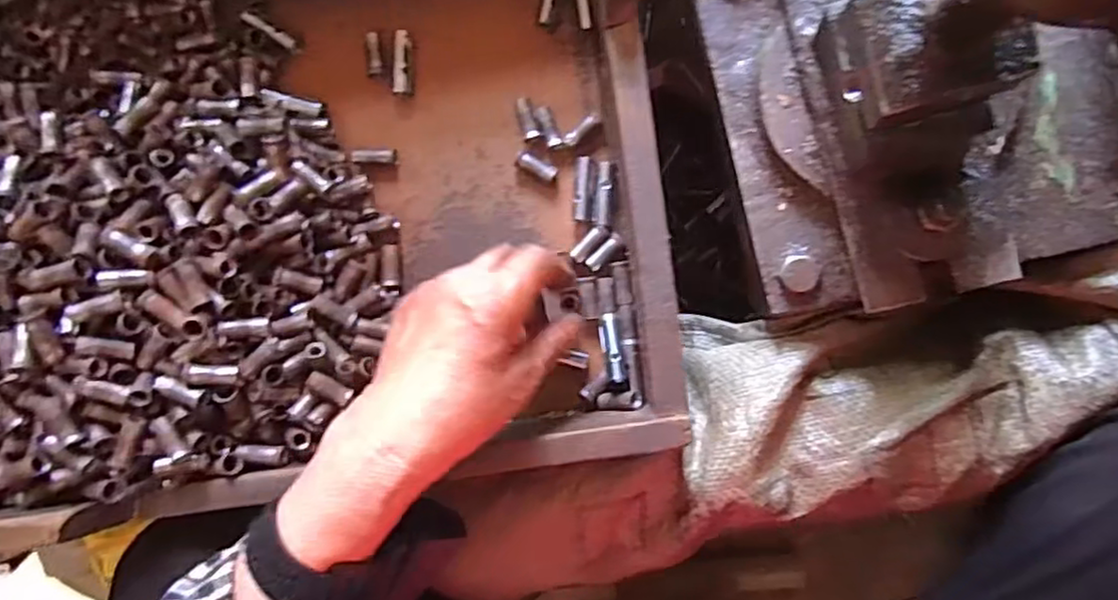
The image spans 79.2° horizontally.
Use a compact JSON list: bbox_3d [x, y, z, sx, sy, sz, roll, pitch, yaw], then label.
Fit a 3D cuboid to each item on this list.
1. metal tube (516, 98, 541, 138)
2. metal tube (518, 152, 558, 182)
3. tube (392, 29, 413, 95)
[{"bbox_3d":[-0.018,-0.108,0.401,0.010,0.009,0.025,-19,89,6],"label":"metal tube"},{"bbox_3d":[-0.012,-0.078,0.397,0.024,0.005,0.008,26,94,-7],"label":"metal tube"},{"bbox_3d":[-0.093,-0.141,0.402,0.012,0.010,0.038,-2,91,6],"label":"tube"}]

